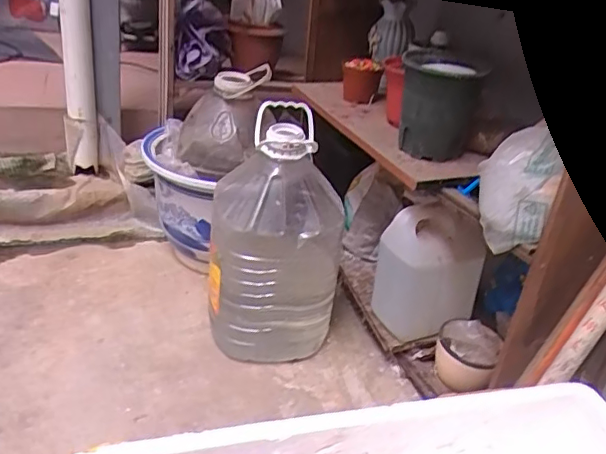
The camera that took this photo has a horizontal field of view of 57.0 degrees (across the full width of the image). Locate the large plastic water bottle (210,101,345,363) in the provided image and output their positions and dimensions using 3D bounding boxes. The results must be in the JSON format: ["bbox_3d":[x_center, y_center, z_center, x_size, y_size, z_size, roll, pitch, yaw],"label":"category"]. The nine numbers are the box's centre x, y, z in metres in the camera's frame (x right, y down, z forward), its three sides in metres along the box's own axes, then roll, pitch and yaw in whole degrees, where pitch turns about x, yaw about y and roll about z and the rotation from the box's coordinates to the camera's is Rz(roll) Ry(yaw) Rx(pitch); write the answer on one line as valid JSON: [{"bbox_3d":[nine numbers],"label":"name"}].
[{"bbox_3d":[-0.064,0.042,1.131,0.230,0.483,0.198,-5,30,-23],"label":"large plastic water bottle"}]

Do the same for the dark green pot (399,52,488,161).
[{"bbox_3d":[0.244,-0.219,1.014,0.135,0.165,0.168,13,30,12],"label":"dark green pot"}]

